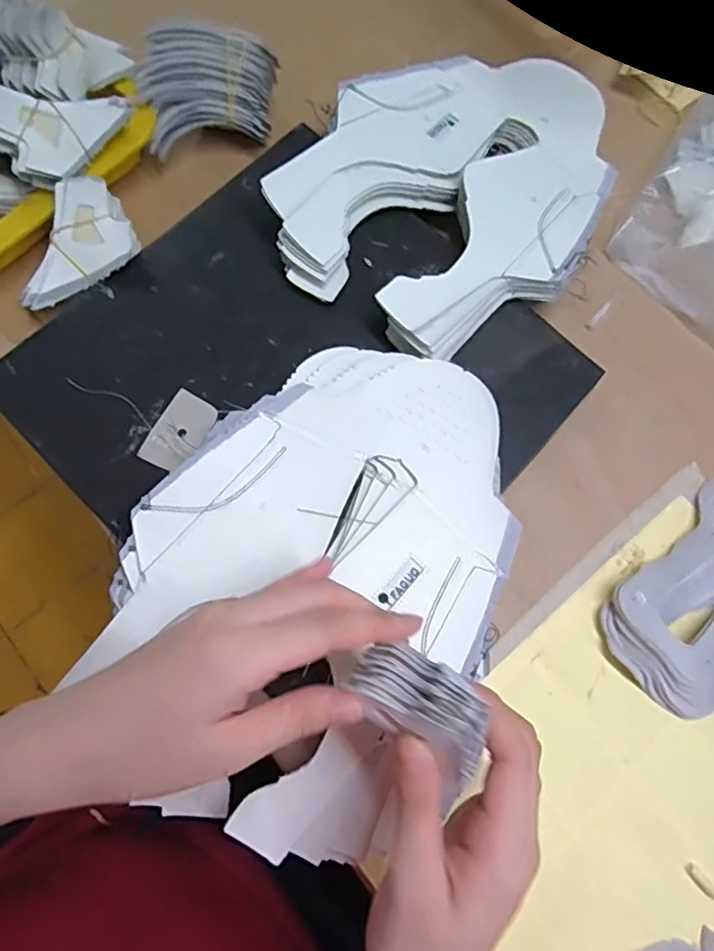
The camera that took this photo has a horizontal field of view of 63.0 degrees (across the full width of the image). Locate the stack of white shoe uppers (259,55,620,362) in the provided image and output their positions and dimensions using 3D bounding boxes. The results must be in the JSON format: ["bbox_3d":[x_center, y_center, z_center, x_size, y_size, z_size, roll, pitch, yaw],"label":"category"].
[{"bbox_3d":[0.080,-0.220,0.423,0.201,0.037,0.285,38,77,8],"label":"stack of white shoe uppers"}]

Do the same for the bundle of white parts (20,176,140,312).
[{"bbox_3d":[-0.186,-0.152,0.400,0.053,0.024,0.091,24,103,-21],"label":"bundle of white parts"}]

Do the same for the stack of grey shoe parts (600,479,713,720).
[{"bbox_3d":[0.234,0.092,0.377,0.134,0.019,0.112,-40,80,-11],"label":"stack of grey shoe parts"}]

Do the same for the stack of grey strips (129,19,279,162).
[{"bbox_3d":[-0.112,-0.289,0.437,0.102,0.051,0.072,-7,75,-5],"label":"stack of grey strips"}]

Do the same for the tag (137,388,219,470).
[{"bbox_3d":[-0.114,-0.028,0.375,0.031,0.005,0.052,29,71,1],"label":"tag"}]

